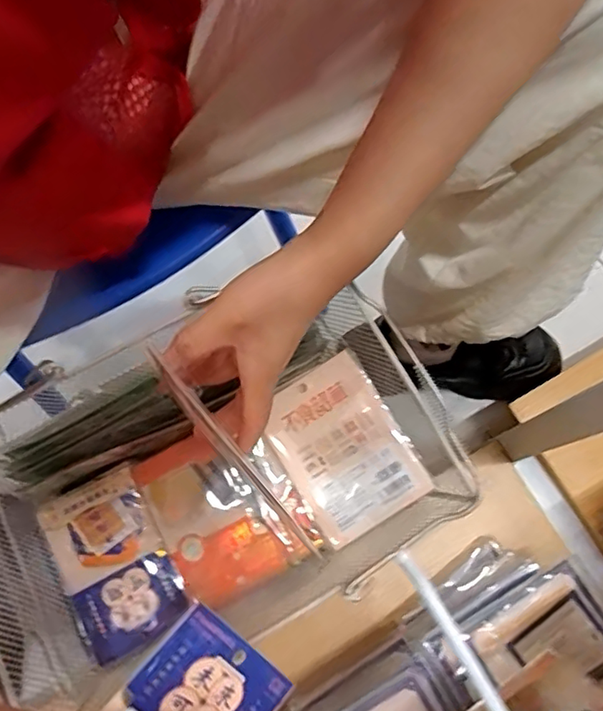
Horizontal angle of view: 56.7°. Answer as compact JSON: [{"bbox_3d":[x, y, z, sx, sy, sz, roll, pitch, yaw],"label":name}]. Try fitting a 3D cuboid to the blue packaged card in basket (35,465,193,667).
[{"bbox_3d":[-0.166,0.181,0.490,0.090,0.016,0.142,-29,75,-7],"label":"blue packaged card in basket"}]

